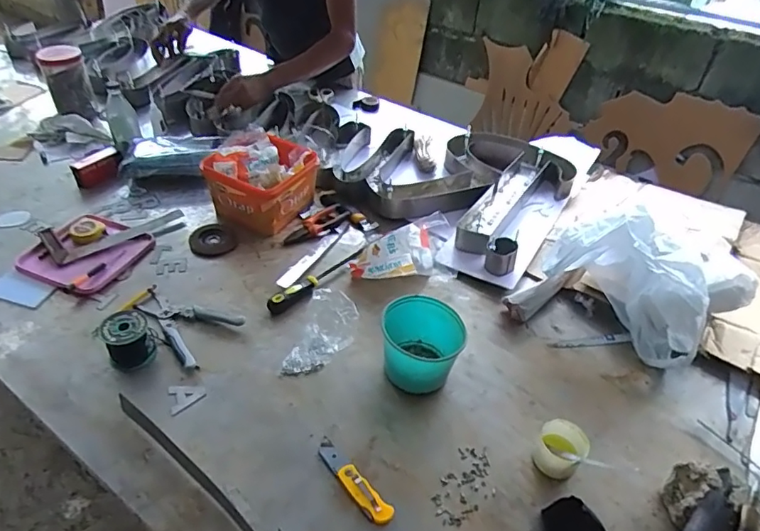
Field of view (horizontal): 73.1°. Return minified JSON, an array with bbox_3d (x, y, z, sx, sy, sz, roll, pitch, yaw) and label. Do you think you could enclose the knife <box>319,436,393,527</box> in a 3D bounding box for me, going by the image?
[{"bbox_3d":[-0.038,0.293,0.699,0.031,0.015,0.142,-31,54,-32],"label":"knife"}]

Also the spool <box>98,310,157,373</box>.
[{"bbox_3d":[-0.395,0.123,0.810,0.065,0.078,0.071,3,43,-3],"label":"spool"}]

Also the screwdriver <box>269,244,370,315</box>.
[{"bbox_3d":[-0.116,0.021,0.966,0.036,0.034,0.215,36,52,29],"label":"screwdriver"}]

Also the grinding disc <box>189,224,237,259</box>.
[{"bbox_3d":[-0.345,-0.054,1.055,0.088,0.018,0.088,3,43,-3],"label":"grinding disc"}]

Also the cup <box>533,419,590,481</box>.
[{"bbox_3d":[0.257,0.265,0.736,0.066,0.050,0.071,3,43,-3],"label":"cup"}]

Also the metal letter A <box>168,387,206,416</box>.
[{"bbox_3d":[-0.294,0.202,0.783,0.052,0.005,0.049,-12,46,-17],"label":"metal letter A"}]

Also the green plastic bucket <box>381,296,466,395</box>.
[{"bbox_3d":[0.070,0.133,0.821,0.119,0.112,0.116,3,43,-3],"label":"green plastic bucket"}]

